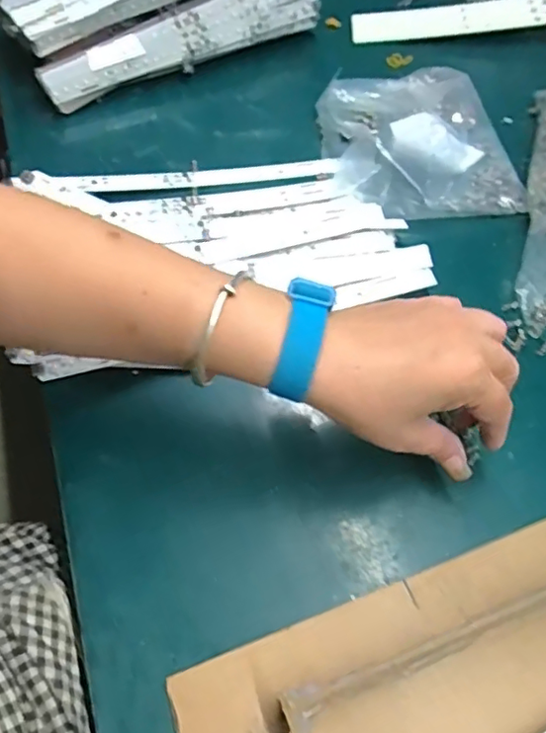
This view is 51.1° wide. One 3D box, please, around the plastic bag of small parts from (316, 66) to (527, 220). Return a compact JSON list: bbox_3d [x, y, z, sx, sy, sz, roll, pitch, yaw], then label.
[{"bbox_3d":[0.127,-0.205,0.497,0.156,0.050,0.164,-5,58,-3],"label":"plastic bag of small parts"}]

